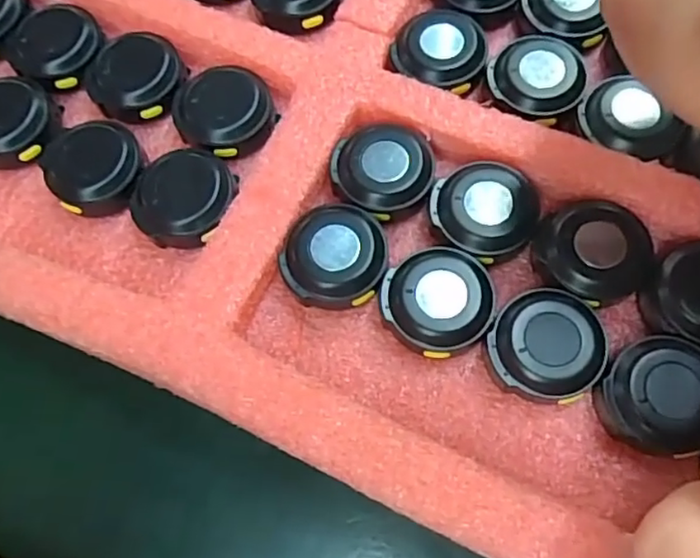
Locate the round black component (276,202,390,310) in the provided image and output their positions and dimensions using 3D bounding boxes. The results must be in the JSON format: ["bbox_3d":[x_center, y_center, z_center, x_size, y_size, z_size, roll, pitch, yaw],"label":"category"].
[{"bbox_3d":[-0.004,-0.006,0.181,0.028,0.012,0.031,15,71,8],"label":"round black component"}]

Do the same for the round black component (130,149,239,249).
[{"bbox_3d":[-0.049,-0.023,0.189,0.031,0.013,0.028,-39,72,-11],"label":"round black component"}]

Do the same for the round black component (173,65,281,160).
[{"bbox_3d":[-0.040,-0.053,0.198,0.030,0.011,0.028,-1,70,2],"label":"round black component"}]

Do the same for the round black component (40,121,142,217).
[{"bbox_3d":[-0.079,-0.033,0.194,0.029,0.012,0.030,-1,70,2],"label":"round black component"}]

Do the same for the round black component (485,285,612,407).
[{"bbox_3d":[0.052,0.018,0.169,0.028,0.012,0.031,37,75,15],"label":"round black component"}]

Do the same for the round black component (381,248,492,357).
[{"bbox_3d":[0.024,0.007,0.175,0.030,0.012,0.028,-1,70,2],"label":"round black component"}]

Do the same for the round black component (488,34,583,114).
[{"bbox_3d":[0.059,-0.063,0.199,0.028,0.011,0.028,-1,70,2],"label":"round black component"}]

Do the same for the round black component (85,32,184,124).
[{"bbox_3d":[-0.071,-0.068,0.205,0.033,0.009,0.030,-1,70,2],"label":"round black component"}]

